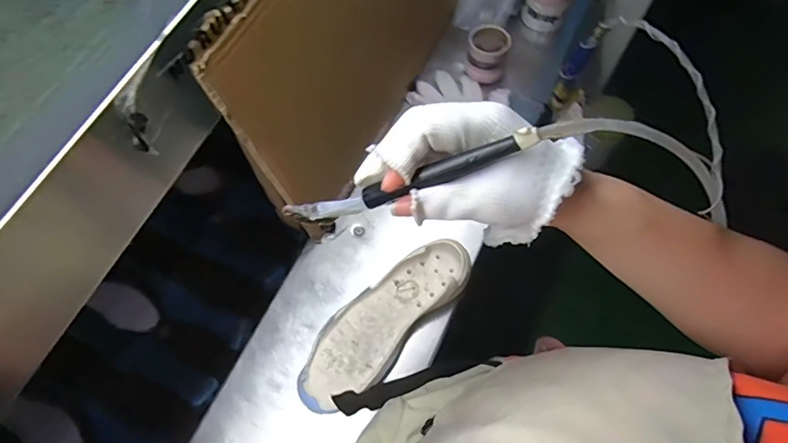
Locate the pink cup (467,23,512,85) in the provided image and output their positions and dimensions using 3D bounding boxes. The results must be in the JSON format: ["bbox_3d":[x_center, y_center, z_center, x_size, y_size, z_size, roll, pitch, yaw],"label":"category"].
[{"bbox_3d":[0.156,-0.282,0.789,0.063,0.063,0.078,11,67,8],"label":"pink cup"}]

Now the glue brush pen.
[{"bbox_3d":[0.001,-0.021,0.288,0.148,0.020,0.013,-17,66,21],"label":"glue brush pen"}]

